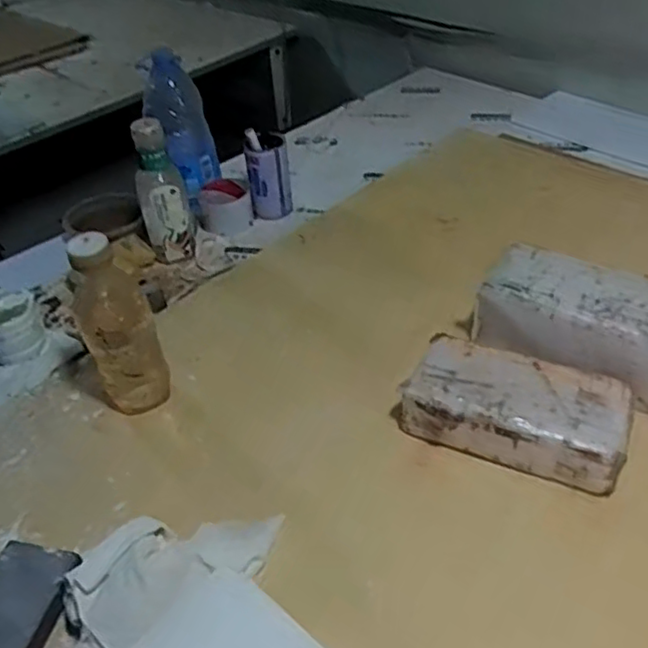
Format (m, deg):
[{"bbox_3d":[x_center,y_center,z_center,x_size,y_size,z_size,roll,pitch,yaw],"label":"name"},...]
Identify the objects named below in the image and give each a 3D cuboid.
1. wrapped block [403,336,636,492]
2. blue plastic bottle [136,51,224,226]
[{"bbox_3d":[0.187,0.086,0.677,0.210,0.066,0.109,15,43,21],"label":"wrapped block"},{"bbox_3d":[-0.207,-0.285,1.017,0.084,0.232,0.069,-26,23,-25],"label":"blue plastic bottle"}]

